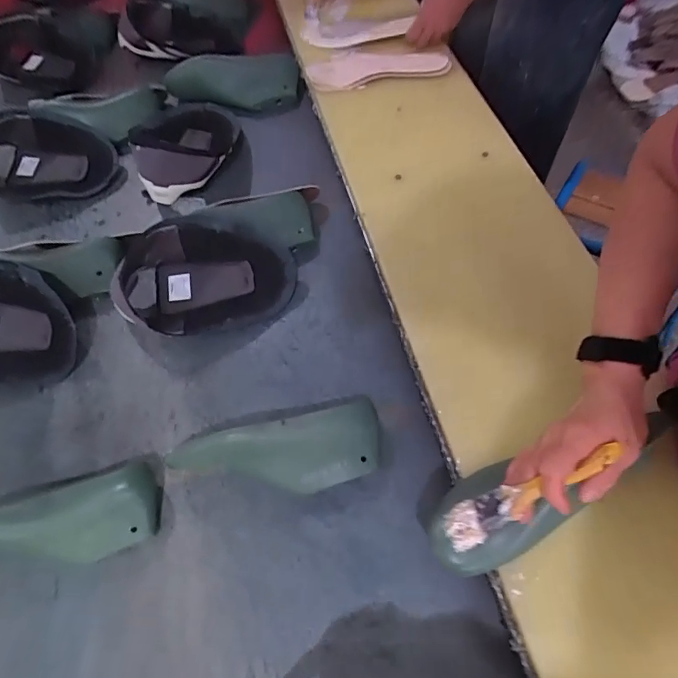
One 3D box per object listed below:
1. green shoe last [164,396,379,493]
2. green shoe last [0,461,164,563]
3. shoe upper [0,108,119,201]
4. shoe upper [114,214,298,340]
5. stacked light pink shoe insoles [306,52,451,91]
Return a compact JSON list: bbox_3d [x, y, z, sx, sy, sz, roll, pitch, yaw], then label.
[{"bbox_3d":[-0.067,0.138,0.553,0.237,0.077,0.082,-15,62,-5],"label":"green shoe last"},{"bbox_3d":[-0.320,0.213,0.540,0.229,0.058,0.087,-17,62,-6],"label":"green shoe last"},{"bbox_3d":[-0.522,-0.311,0.831,0.248,0.094,0.149,0,62,3],"label":"shoe upper"},{"bbox_3d":[-0.191,-0.090,0.685,0.246,0.083,0.166,-12,62,-3],"label":"shoe upper"},{"bbox_3d":[0.071,-0.498,0.876,0.248,0.020,0.093,-6,62,0],"label":"stacked light pink shoe insoles"}]

